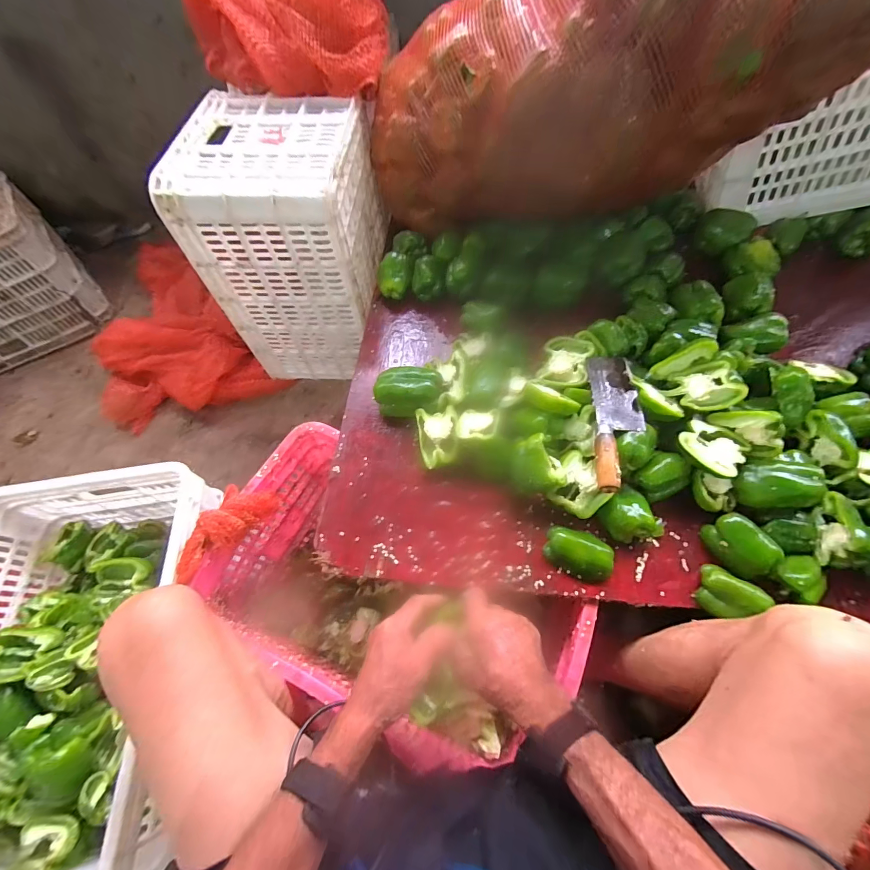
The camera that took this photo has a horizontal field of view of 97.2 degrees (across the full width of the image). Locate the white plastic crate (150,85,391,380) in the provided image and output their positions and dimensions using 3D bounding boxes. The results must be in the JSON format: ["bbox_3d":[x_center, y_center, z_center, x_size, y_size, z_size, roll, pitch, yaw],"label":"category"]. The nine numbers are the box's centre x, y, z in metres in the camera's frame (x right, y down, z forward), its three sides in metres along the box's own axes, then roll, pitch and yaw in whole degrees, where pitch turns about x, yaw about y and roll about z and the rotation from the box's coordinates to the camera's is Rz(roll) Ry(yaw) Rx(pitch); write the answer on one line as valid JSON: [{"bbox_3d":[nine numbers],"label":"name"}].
[{"bbox_3d":[-0.283,-0.403,0.855,0.298,0.451,0.333,4,63,5],"label":"white plastic crate"}]

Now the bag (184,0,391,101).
[{"bbox_3d":[-0.265,-0.775,0.707,0.362,0.156,0.236,25,66,15],"label":"bag"}]

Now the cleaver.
[{"bbox_3d":[0.257,-0.025,0.536,0.065,0.023,0.221,6,63,6],"label":"cleaver"}]

